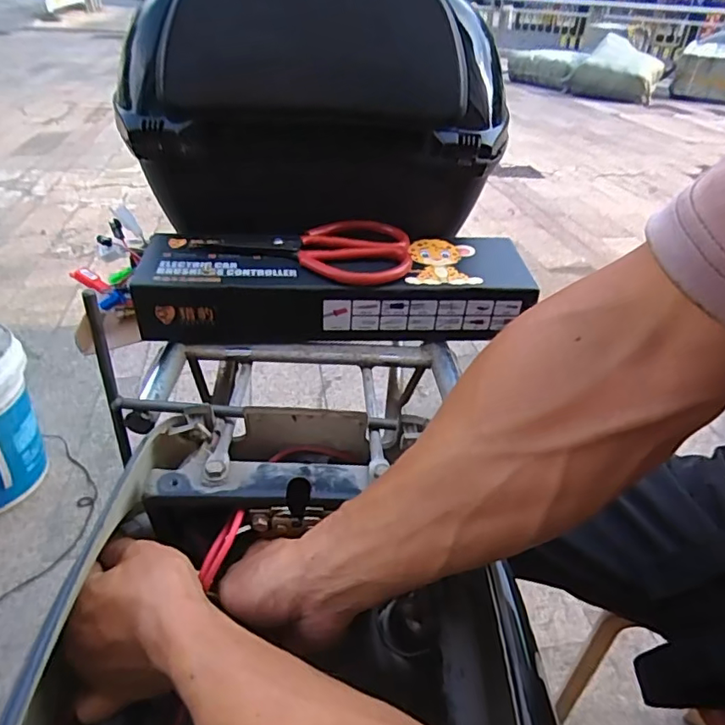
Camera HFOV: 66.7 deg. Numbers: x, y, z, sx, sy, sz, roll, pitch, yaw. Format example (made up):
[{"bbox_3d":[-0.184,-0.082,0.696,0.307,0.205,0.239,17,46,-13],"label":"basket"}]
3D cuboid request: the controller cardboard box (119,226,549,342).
[{"bbox_3d":[-0.023,-0.074,0.510,0.339,0.066,0.102,-1,34,-5],"label":"controller cardboard box"}]

